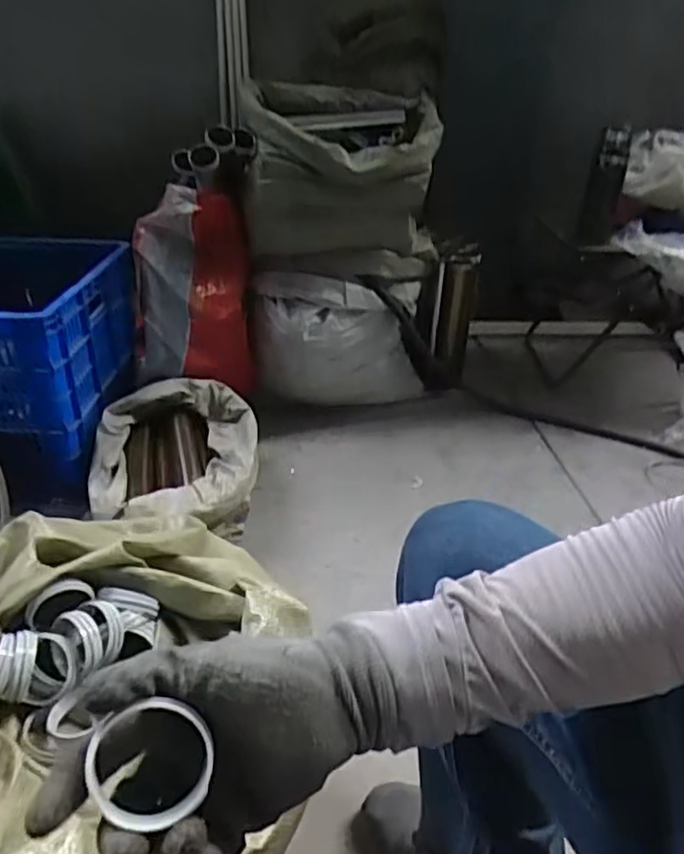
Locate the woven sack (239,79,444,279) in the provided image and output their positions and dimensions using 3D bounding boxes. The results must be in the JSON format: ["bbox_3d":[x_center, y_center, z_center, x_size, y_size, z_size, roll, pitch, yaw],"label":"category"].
[{"bbox_3d":[-0.001,-0.537,1.430,0.407,0.351,0.273,2,29,-1],"label":"woven sack"}]

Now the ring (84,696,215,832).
[{"bbox_3d":[-0.092,0.162,0.315,0.054,0.054,0.006,6,-5,-12],"label":"ring"}]

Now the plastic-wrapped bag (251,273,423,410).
[{"bbox_3d":[0.007,-0.202,1.515,0.378,0.285,0.194,-13,33,-26],"label":"plastic-wrapped bag"}]

